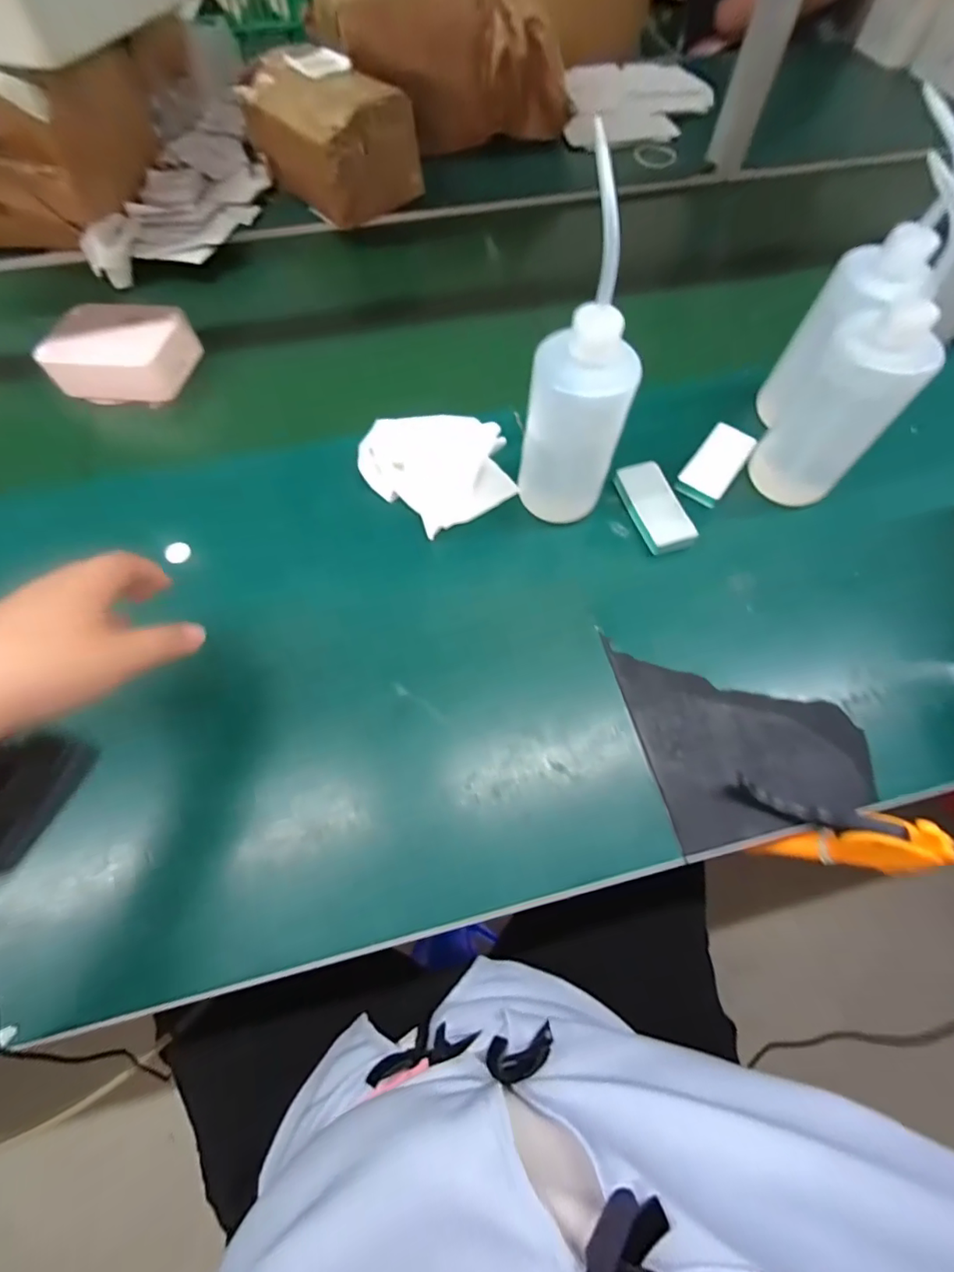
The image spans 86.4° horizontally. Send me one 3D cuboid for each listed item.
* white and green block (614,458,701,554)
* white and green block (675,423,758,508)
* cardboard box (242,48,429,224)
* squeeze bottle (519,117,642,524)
[{"bbox_3d":[0.166,-0.120,0.475,0.047,0.019,0.094,-20,69,-9],"label":"white and green block"},{"bbox_3d":[0.234,-0.169,0.495,0.043,0.010,0.096,34,69,14],"label":"white and green block"},{"bbox_3d":[-0.193,-0.665,0.673,0.140,0.109,0.204,-39,71,-16],"label":"cardboard box"},{"bbox_3d":[0.080,-0.184,0.386,0.077,0.234,0.074,13,66,6],"label":"squeeze bottle"}]

